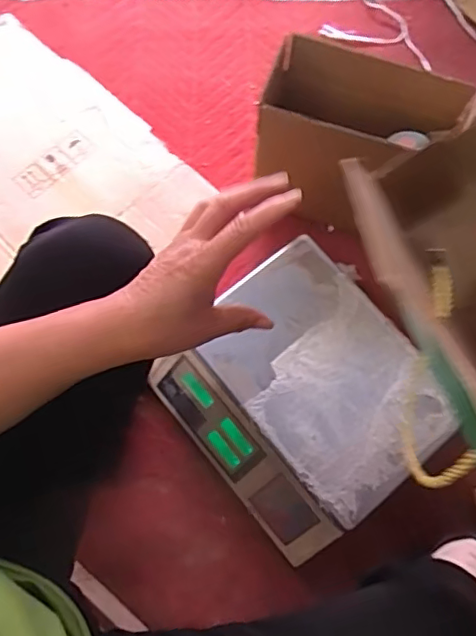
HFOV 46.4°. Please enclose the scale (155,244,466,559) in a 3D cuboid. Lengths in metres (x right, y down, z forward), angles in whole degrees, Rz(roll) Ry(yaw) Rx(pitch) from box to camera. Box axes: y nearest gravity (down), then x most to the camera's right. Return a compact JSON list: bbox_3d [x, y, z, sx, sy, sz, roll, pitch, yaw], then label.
[{"bbox_3d":[0.087,0.105,0.762,0.300,0.102,0.331,-38,74,-14],"label":"scale"}]

